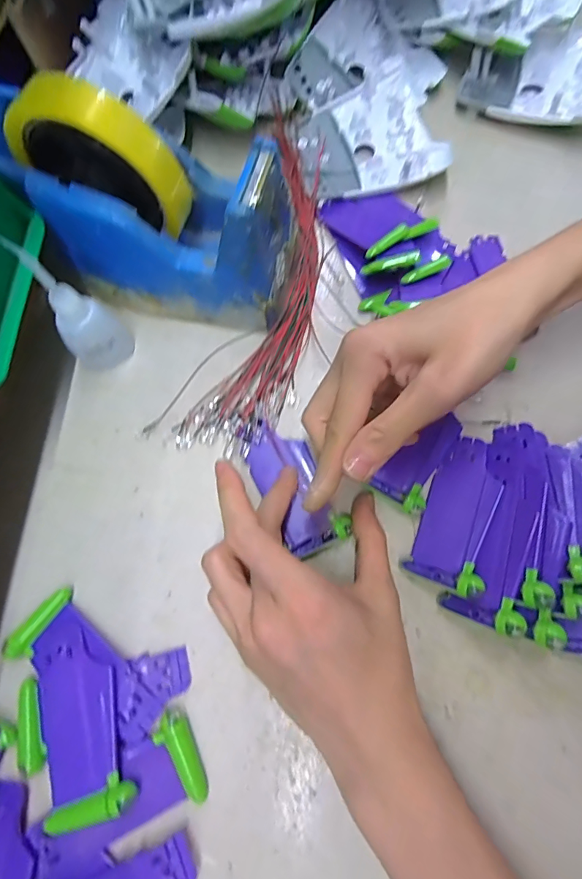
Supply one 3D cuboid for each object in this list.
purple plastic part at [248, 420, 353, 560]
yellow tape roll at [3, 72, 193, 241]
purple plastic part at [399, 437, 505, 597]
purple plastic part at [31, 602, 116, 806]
[{"bbox_3d":[0.001,0.027,0.263,0.037,0.008,0.083,-29,69,-7],"label":"purple plastic part"},{"bbox_3d":[-0.106,-0.151,0.244,0.094,0.080,0.027,16,73,8],"label":"yellow tape roll"},{"bbox_3d":[0.098,0.040,0.248,0.041,0.006,0.087,15,72,35],"label":"purple plastic part"},{"bbox_3d":[-0.114,0.135,0.227,0.039,0.010,0.085,-18,72,-3],"label":"purple plastic part"}]

